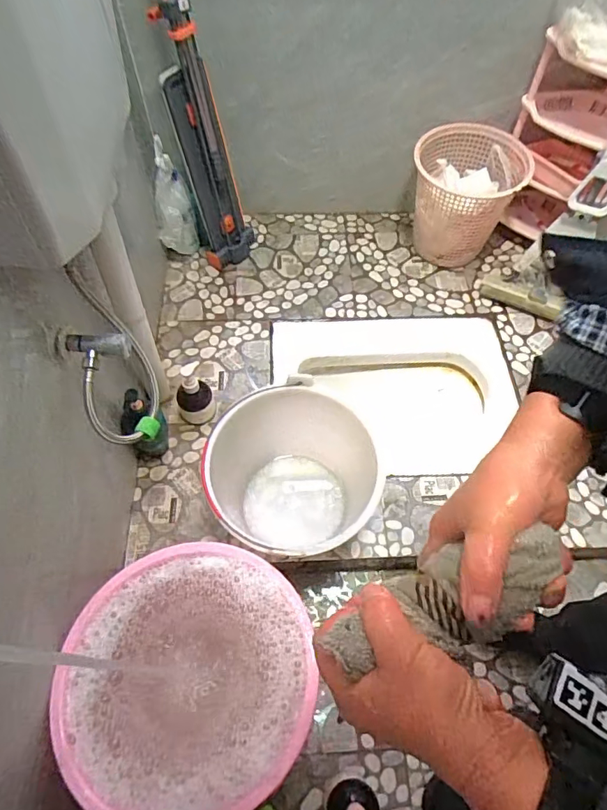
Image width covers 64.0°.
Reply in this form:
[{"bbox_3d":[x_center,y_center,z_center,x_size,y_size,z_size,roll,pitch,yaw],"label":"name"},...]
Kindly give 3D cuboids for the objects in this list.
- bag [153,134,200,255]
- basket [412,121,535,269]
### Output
[{"bbox_3d":[-0.303,-0.461,1.125,0.089,0.263,0.047,-12,60,-8],"label":"bag"},{"bbox_3d":[0.393,-0.502,1.217,0.255,0.258,0.249,10,59,5],"label":"basket"}]

